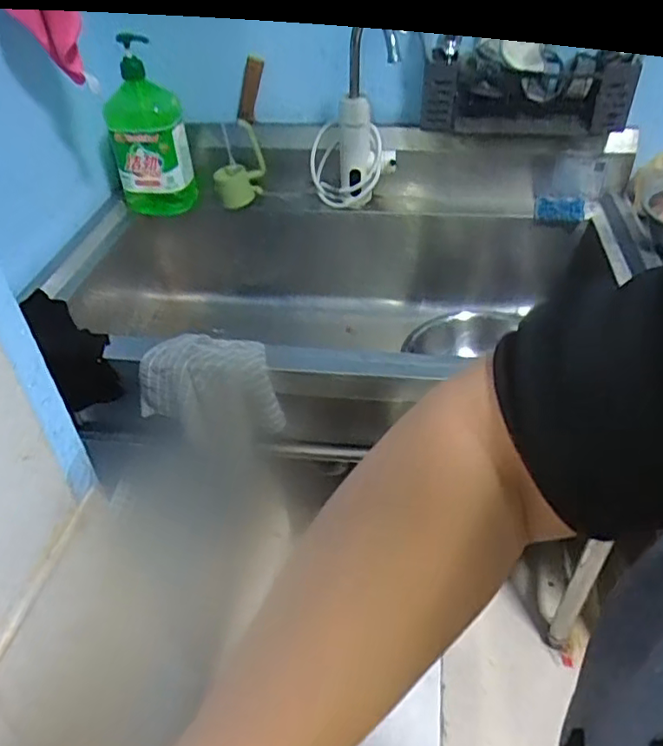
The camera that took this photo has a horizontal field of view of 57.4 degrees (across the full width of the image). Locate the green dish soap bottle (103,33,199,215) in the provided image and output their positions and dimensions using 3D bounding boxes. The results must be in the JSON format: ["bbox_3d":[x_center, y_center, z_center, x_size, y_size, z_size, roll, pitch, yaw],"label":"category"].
[{"bbox_3d":[-0.375,-0.493,1.239,0.156,0.337,0.095,-12,42,-10],"label":"green dish soap bottle"}]

